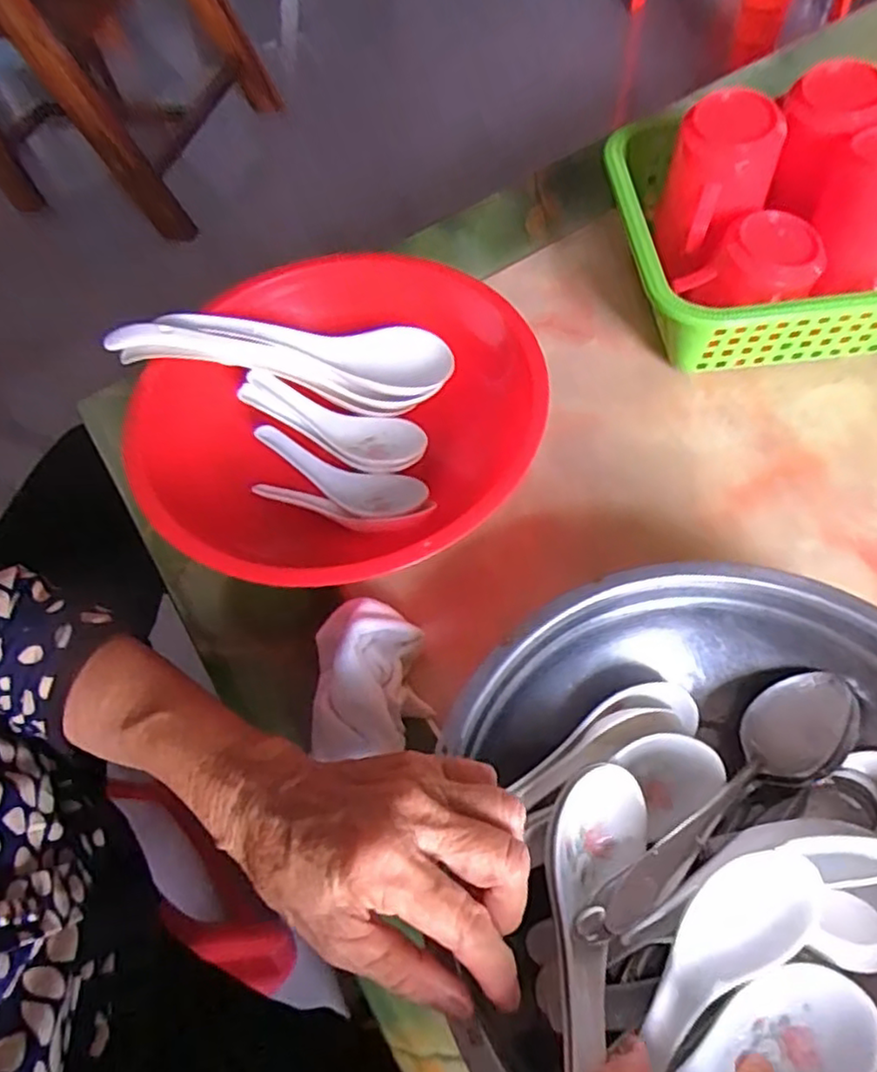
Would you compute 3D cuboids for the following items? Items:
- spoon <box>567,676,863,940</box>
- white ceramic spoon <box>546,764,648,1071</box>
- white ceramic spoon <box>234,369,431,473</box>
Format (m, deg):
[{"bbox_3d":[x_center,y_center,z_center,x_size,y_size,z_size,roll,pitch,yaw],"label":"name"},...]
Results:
[{"bbox_3d":[0.129,0.119,0.310,0.172,0.024,0.042,-29,62,-11],"label":"spoon"},{"bbox_3d":[0.064,0.158,0.281,0.043,0.027,0.117,11,53,8],"label":"white ceramic spoon"},{"bbox_3d":[-0.070,-0.076,0.447,0.124,0.026,0.039,22,65,-1],"label":"white ceramic spoon"}]

